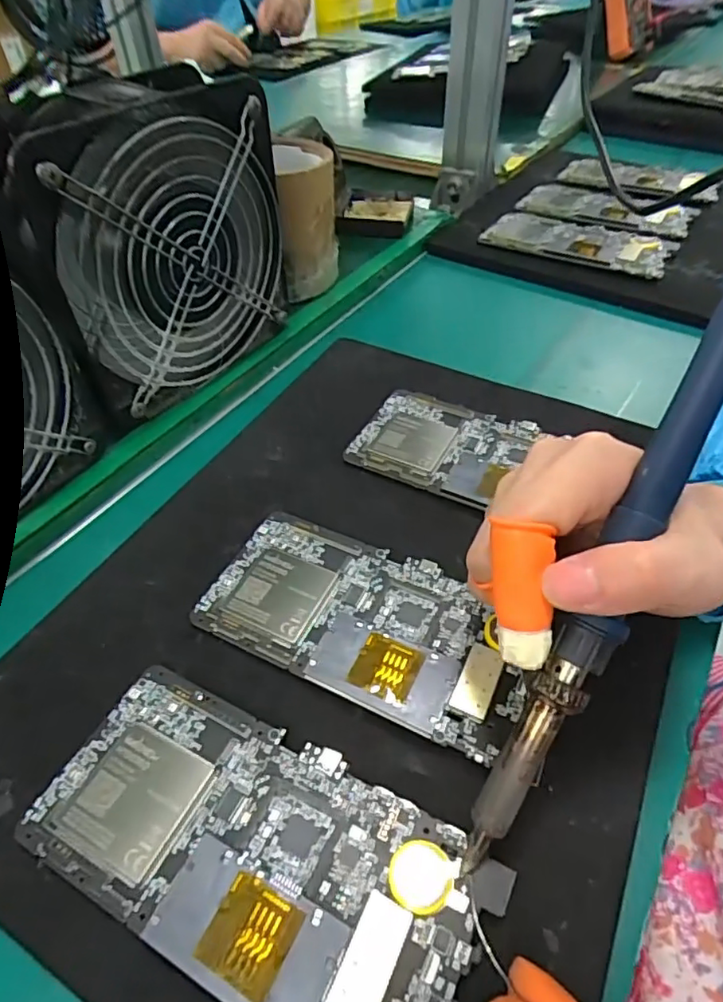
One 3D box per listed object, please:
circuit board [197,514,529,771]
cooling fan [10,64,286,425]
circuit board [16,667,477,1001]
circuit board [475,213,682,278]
[{"bbox_3d":[0.001,0.051,0.248,0.140,0.011,0.071,20,52,18],"label":"circuit board"},{"bbox_3d":[-0.111,-0.138,0.324,0.052,0.155,0.147,27,54,23],"label":"cooling fan"},{"bbox_3d":[-0.038,0.115,0.191,0.147,0.010,0.072,21,52,18],"label":"circuit board"},{"bbox_3d":[0.187,-0.228,0.491,0.154,0.013,0.069,26,54,22],"label":"circuit board"}]

